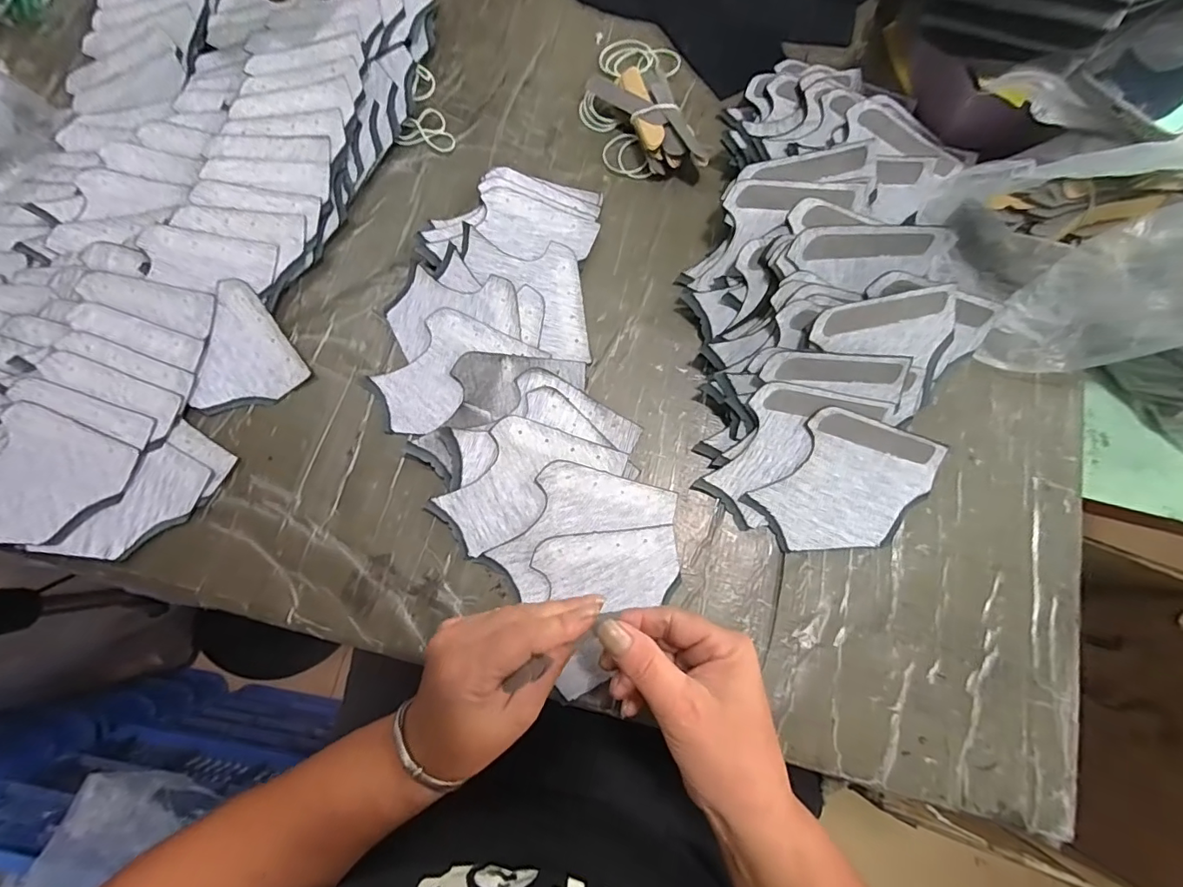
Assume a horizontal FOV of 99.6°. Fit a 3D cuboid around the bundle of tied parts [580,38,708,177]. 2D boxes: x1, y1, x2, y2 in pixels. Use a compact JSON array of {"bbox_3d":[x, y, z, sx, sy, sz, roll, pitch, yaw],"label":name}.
[{"bbox_3d":[0.041,-0.312,0.448,0.094,0.029,0.163,-10,76,-2],"label":"bundle of tied parts"}]

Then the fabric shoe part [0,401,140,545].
[{"bbox_3d":[-0.409,0.029,0.366,0.115,0.012,0.101,21,77,6],"label":"fabric shoe part"}]

